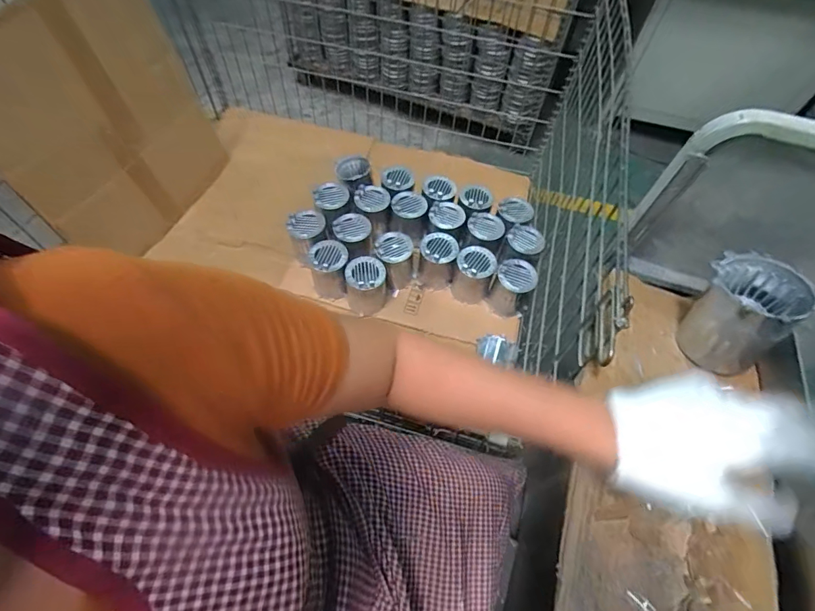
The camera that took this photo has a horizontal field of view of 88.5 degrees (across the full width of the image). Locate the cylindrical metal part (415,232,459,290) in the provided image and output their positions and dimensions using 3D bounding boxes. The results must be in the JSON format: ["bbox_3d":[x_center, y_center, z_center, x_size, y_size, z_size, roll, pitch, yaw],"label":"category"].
[{"bbox_3d":[0.072,-0.107,1.004,0.085,0.115,0.087,1,59,-2],"label":"cylindrical metal part"}]

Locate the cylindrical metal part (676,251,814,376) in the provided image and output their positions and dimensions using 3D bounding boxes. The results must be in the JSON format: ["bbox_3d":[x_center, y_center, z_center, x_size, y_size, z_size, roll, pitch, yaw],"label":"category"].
[{"bbox_3d":[0.385,0.010,0.489,0.097,0.114,0.105,-18,62,-13],"label":"cylindrical metal part"}]

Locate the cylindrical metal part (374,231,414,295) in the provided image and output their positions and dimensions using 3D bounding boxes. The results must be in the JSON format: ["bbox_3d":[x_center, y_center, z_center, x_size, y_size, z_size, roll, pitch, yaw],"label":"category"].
[{"bbox_3d":[-0.030,-0.100,0.998,0.090,0.114,0.102,-1,59,-3],"label":"cylindrical metal part"}]

